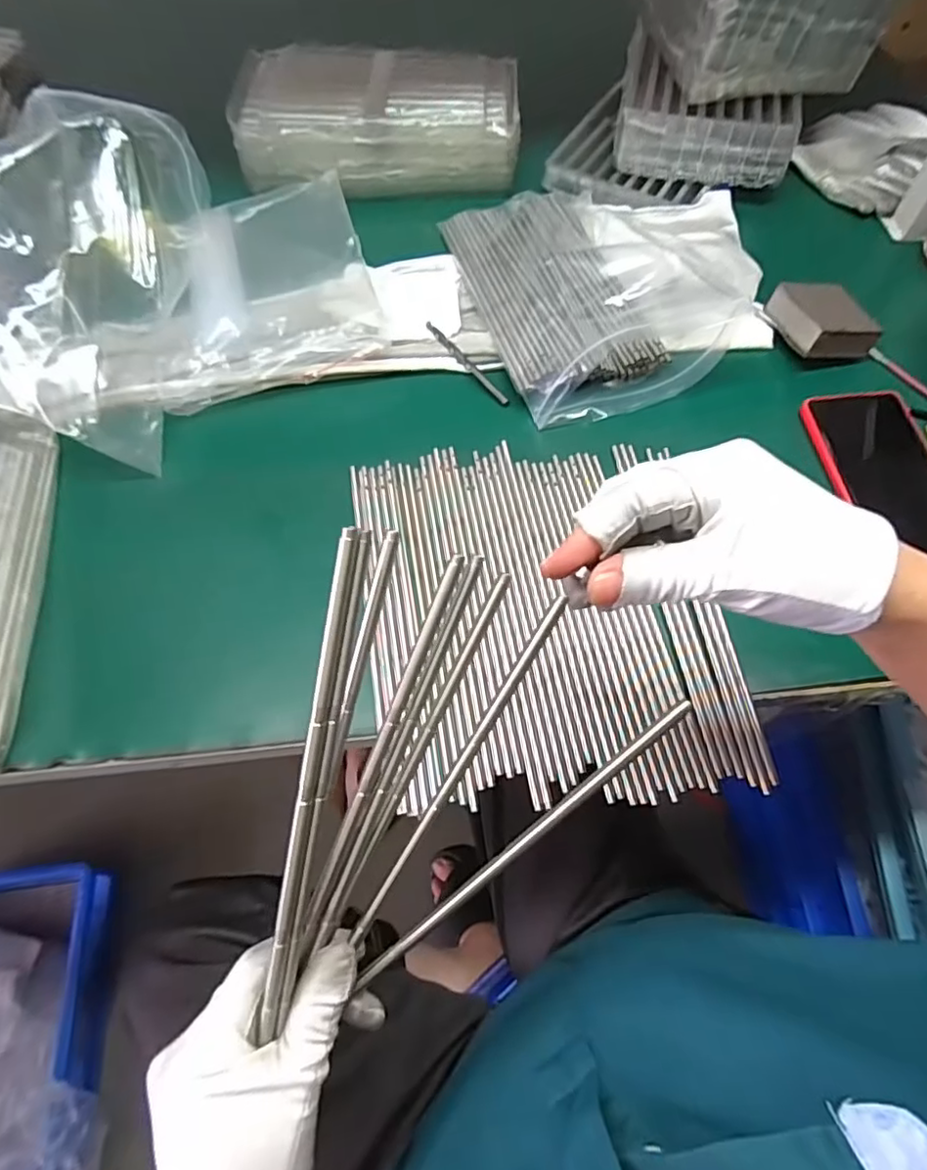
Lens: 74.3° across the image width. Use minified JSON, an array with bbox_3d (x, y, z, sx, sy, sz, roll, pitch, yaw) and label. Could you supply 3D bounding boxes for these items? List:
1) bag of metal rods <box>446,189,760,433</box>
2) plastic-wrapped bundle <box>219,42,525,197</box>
[{"bbox_3d":[0.140,-0.284,0.545,0.259,0.037,0.276,-15,64,-7],"label":"bag of metal rods"},{"bbox_3d":[-0.086,-0.495,0.639,0.278,0.055,0.162,0,63,0],"label":"plastic-wrapped bundle"}]

